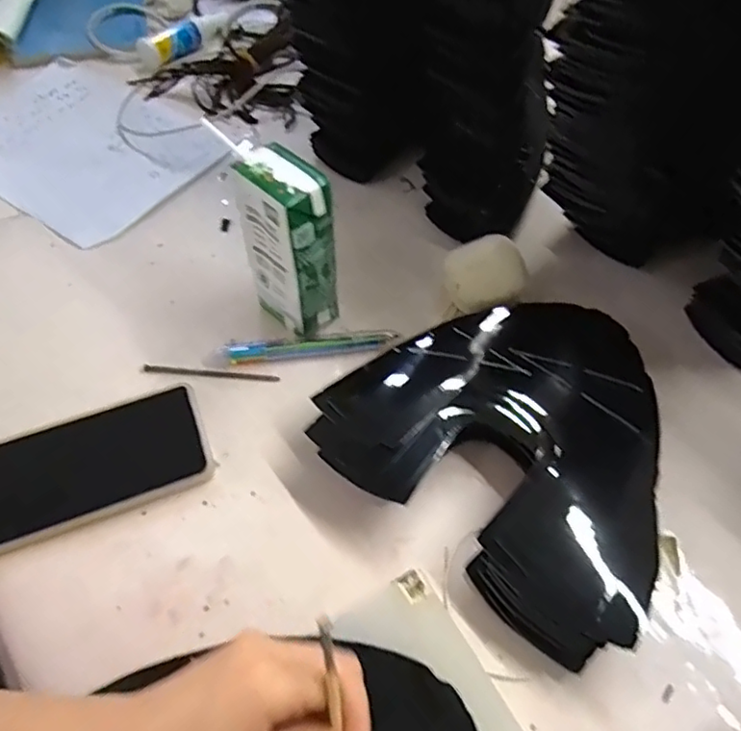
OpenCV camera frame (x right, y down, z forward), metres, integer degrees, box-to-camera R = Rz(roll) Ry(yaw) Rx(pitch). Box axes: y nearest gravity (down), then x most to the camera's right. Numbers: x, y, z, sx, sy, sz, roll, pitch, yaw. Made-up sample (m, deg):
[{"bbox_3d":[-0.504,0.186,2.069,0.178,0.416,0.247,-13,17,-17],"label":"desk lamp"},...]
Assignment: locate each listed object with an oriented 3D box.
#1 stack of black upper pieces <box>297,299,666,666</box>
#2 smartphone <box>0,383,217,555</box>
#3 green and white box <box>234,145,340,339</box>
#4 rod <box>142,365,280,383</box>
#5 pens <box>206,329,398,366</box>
[{"bbox_3d":[0.092,0.045,0.379,0.215,0.052,0.186,36,63,21],"label":"stack of black upper pieces"},{"bbox_3d":[-0.188,0.066,0.384,0.162,0.011,0.075,-20,59,-14],"label":"smartphone"},{"bbox_3d":[-0.055,-0.081,0.415,0.059,0.133,0.044,40,64,22],"label":"green and white box"},{"bbox_3d":[-0.115,0.006,0.434,0.097,0.007,0.007,4,55,2],"label":"rod"},{"bbox_3d":[-0.049,-0.013,0.442,0.137,0.016,0.018,-6,57,-5],"label":"pens"}]

